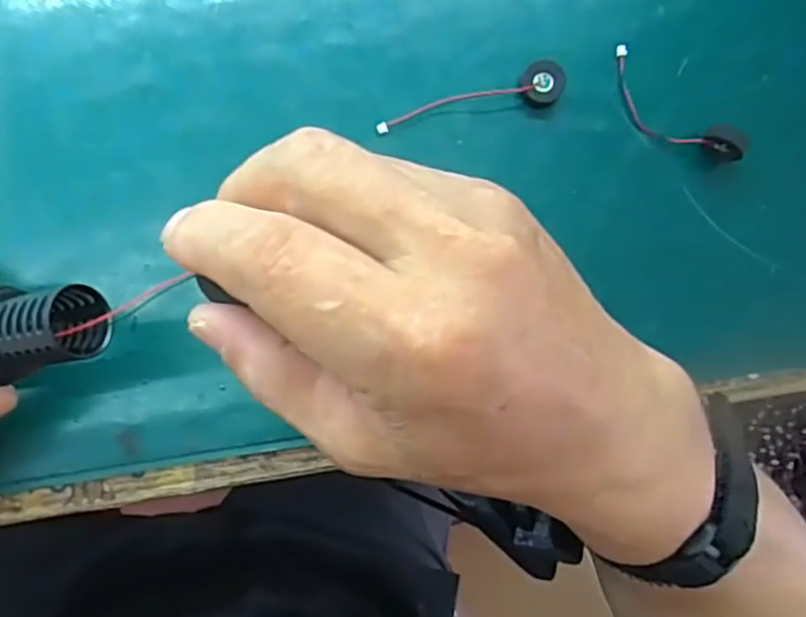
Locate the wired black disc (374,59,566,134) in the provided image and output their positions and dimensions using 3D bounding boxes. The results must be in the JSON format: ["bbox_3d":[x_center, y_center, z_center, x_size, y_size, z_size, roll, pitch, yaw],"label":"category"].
[{"bbox_3d":[0.033,-0.099,0.325,0.093,0.009,0.019,-15,90,-10],"label":"wired black disc"}]

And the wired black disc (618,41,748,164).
[{"bbox_3d":[0.133,-0.097,0.338,0.080,0.017,0.029,40,82,-6],"label":"wired black disc"}]

